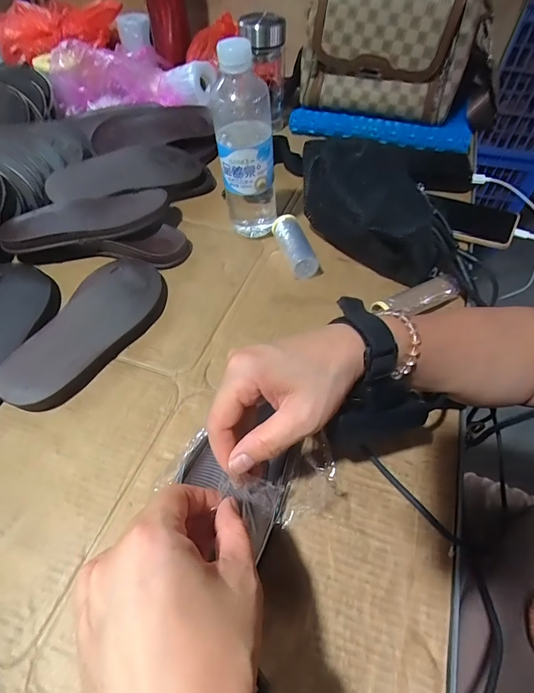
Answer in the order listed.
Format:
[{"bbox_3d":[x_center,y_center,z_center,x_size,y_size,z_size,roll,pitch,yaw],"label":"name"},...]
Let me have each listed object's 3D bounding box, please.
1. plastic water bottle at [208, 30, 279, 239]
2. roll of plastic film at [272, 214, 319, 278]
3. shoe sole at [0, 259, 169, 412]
[{"bbox_3d":[-0.023,-0.226,0.446,0.076,0.207,0.067,0,53,-2],"label":"plastic water bottle"},{"bbox_3d":[0.039,-0.129,0.484,0.041,0.037,0.088,-12,54,-11],"label":"roll of plastic film"},{"bbox_3d":[-0.184,-0.021,0.398,0.086,0.022,0.201,26,56,17],"label":"shoe sole"}]

